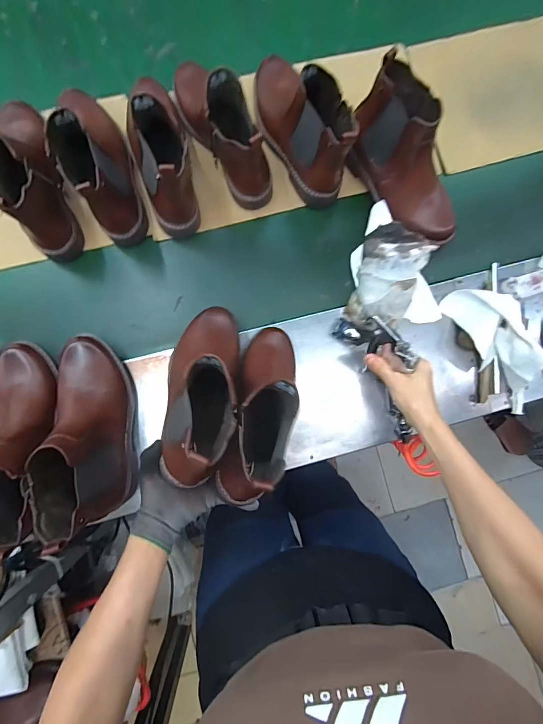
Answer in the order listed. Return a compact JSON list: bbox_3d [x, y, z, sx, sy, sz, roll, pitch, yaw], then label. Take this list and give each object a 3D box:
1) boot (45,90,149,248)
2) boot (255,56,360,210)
[{"bbox_3d":[-0.266,-0.319,0.539,0.082,0.160,0.243,-23,88,-5],"label":"boot"},{"bbox_3d":[0.041,-0.389,0.555,0.083,0.149,0.253,-27,88,-5],"label":"boot"}]

